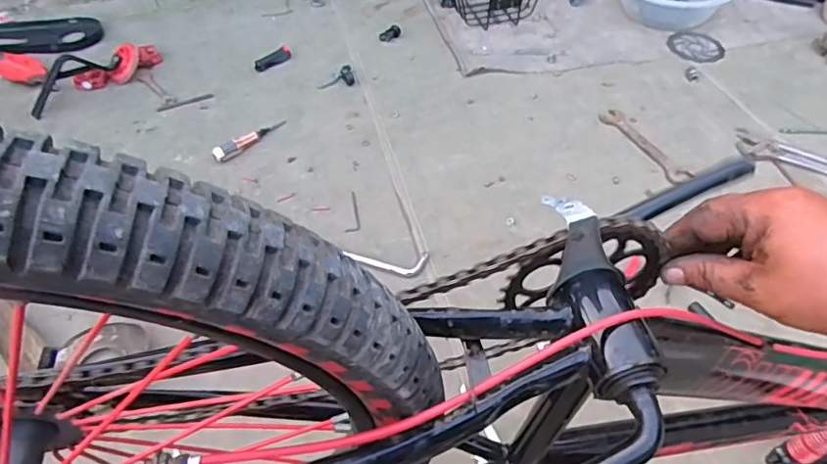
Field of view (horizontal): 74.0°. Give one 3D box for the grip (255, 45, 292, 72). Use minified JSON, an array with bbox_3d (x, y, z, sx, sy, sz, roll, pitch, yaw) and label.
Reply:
[{"bbox_3d":[-0.367,-0.453,1.432,0.025,0.030,0.110,33,56,26],"label":"grip"}]

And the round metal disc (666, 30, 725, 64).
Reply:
[{"bbox_3d":[0.799,-0.528,1.563,0.175,0.007,0.139,-15,56,-17],"label":"round metal disc"}]

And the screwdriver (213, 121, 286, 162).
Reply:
[{"bbox_3d":[-0.359,-0.208,1.216,0.027,0.033,0.180,35,57,28],"label":"screwdriver"}]

